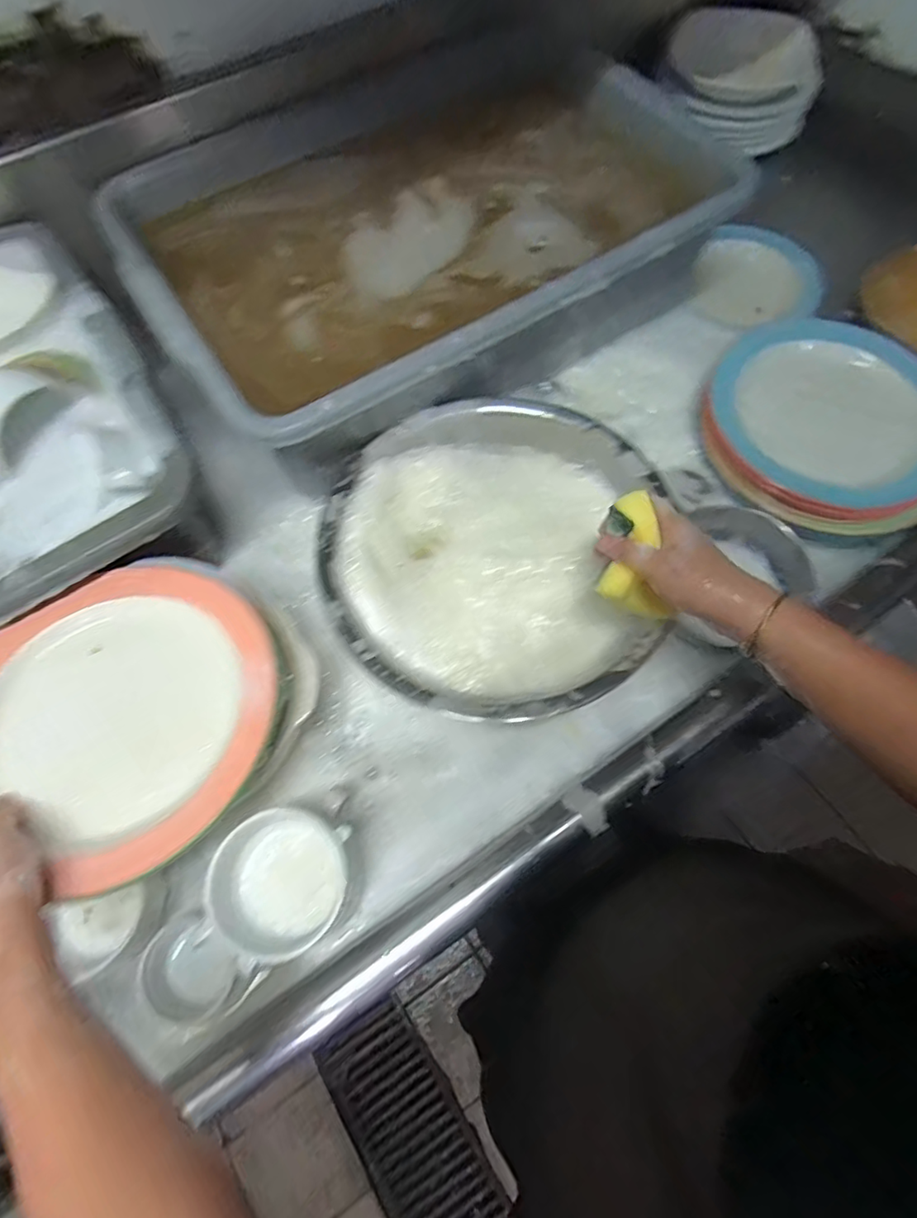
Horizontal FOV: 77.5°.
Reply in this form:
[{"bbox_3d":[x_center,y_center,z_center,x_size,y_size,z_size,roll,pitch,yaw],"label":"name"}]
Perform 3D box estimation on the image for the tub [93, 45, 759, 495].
[{"bbox_3d":[-0.038,-0.421,0.656,0.606,0.129,0.449,-28,69,-10],"label":"tub"}]

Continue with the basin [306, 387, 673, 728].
[{"bbox_3d":[0.037,-0.049,0.558,0.315,0.086,0.313,-1,67,2],"label":"basin"}]

